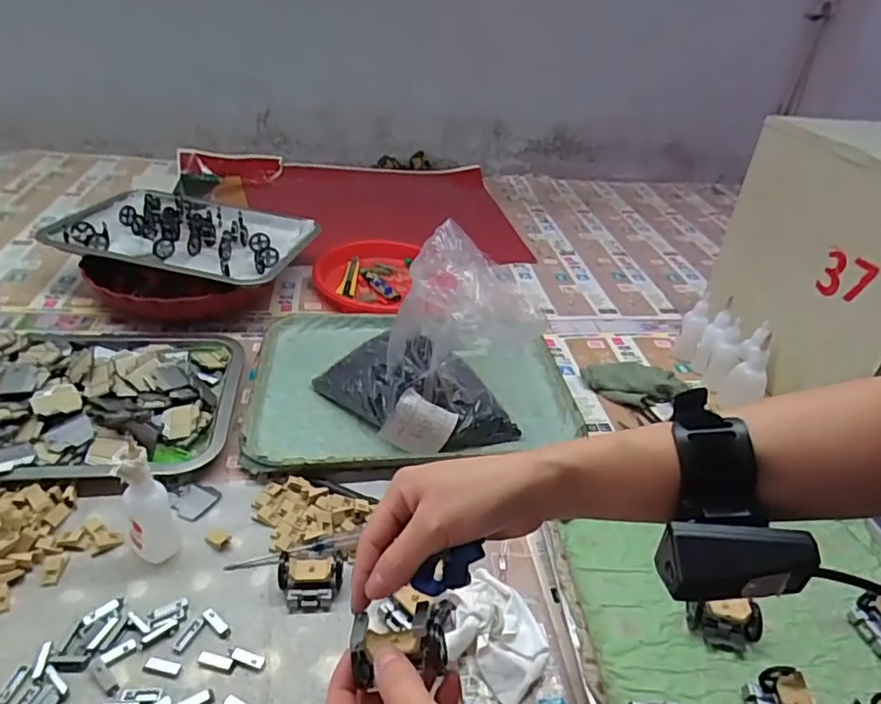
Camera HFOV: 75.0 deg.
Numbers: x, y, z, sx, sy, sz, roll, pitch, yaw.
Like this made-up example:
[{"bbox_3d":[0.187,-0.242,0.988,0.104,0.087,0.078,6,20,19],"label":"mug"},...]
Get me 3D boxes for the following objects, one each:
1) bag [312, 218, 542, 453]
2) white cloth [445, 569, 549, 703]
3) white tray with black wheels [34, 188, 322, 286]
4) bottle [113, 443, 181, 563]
[{"bbox_3d":[-0.003,-0.011,0.566,0.203,0.188,0.143,-9,36,-21],"label":"bag"},{"bbox_3d":[0.039,0.199,0.406,0.073,0.023,0.070,24,38,25],"label":"white cloth"},{"bbox_3d":[-0.342,-0.162,0.780,0.305,0.029,0.210,9,36,11],"label":"white tray with black wheels"},{"bbox_3d":[-0.225,0.110,0.437,0.032,0.099,0.045,-14,39,-27],"label":"bottle"}]

